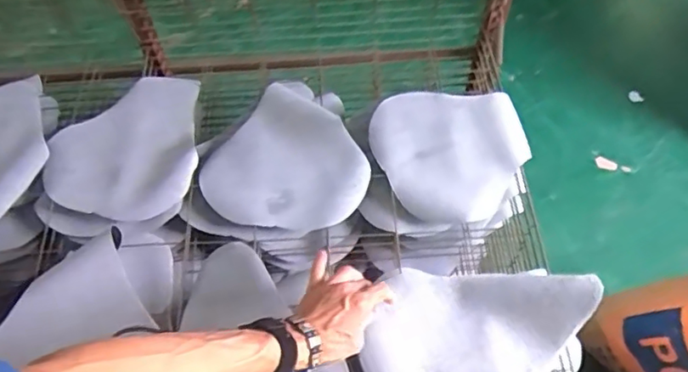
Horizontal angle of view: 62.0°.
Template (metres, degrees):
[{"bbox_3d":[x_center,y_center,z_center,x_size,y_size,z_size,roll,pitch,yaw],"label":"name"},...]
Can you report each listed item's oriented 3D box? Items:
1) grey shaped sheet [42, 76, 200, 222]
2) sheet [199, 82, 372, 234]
[{"bbox_3d":[-0.325,-0.073,0.887,0.229,0.024,0.265,13,58,11],"label":"grey shaped sheet"},{"bbox_3d":[-0.080,-0.024,0.847,0.221,0.019,0.208,32,78,16],"label":"sheet"}]

